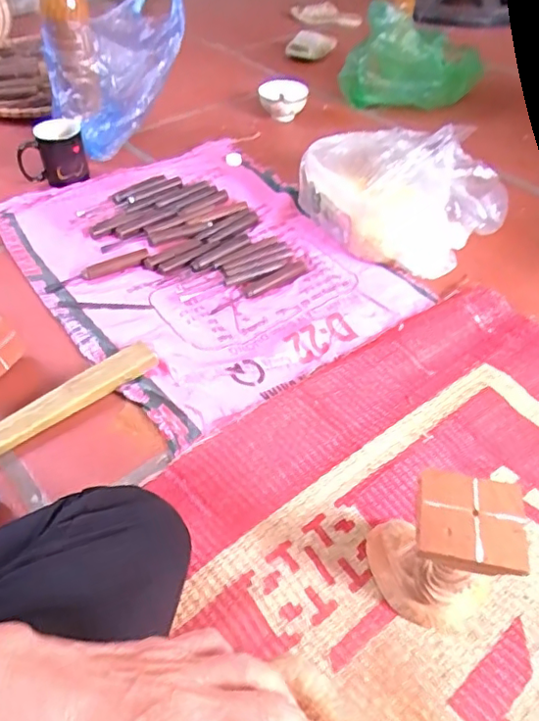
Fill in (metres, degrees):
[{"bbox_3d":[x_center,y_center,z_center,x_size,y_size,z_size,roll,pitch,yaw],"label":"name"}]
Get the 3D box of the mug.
[{"bbox_3d":[-0.384,-0.366,1.016,0.112,0.096,0.078,-9,47,-8],"label":"mug"}]

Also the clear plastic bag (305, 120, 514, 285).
[{"bbox_3d":[0.211,-0.279,0.917,0.272,0.142,0.237,35,56,29],"label":"clear plastic bag"}]

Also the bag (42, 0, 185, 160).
[{"bbox_3d":[-0.274,-0.539,1.074,0.263,0.257,0.135,-27,52,-23],"label":"bag"}]

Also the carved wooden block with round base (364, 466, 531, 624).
[{"bbox_3d":[0.144,0.165,0.495,0.101,0.172,0.093,8,47,8],"label":"carved wooden block with round base"}]

